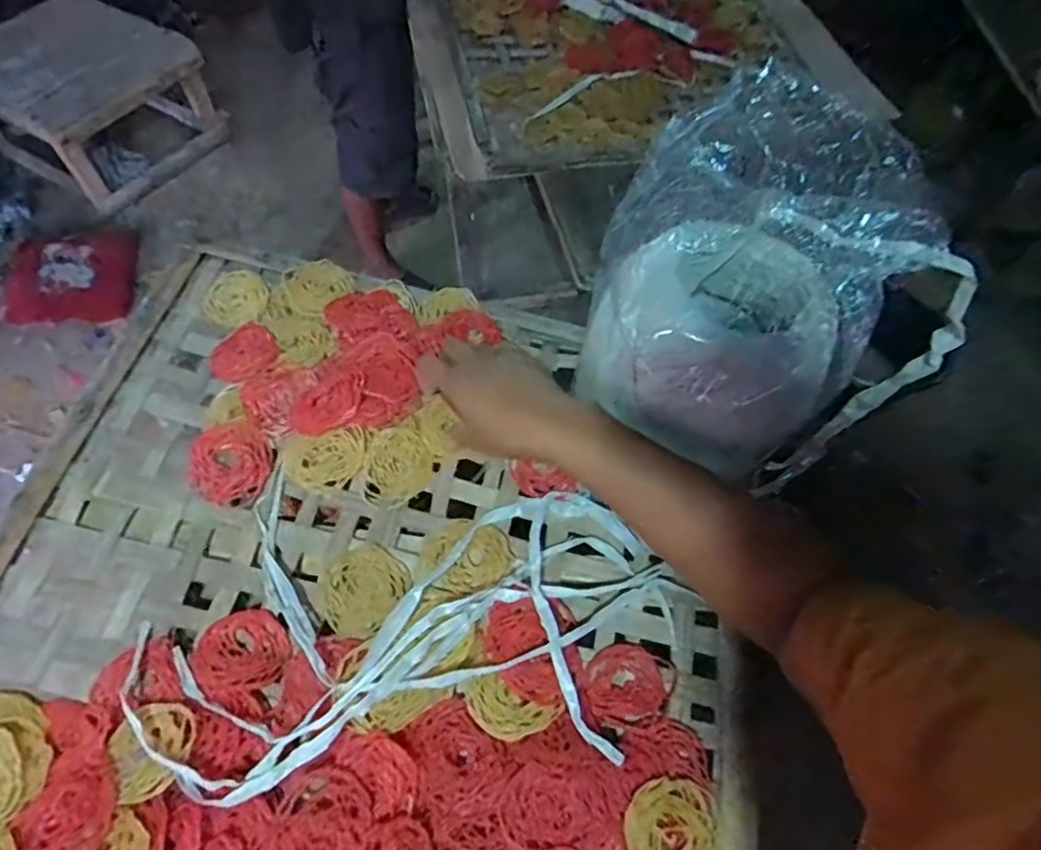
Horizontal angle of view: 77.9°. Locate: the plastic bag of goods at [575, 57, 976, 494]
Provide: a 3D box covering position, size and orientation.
[{"bbox_3d":[0.164,-0.073,0.450,0.183,0.200,0.196,-38,68,-21],"label":"plastic bag of goods"}]

